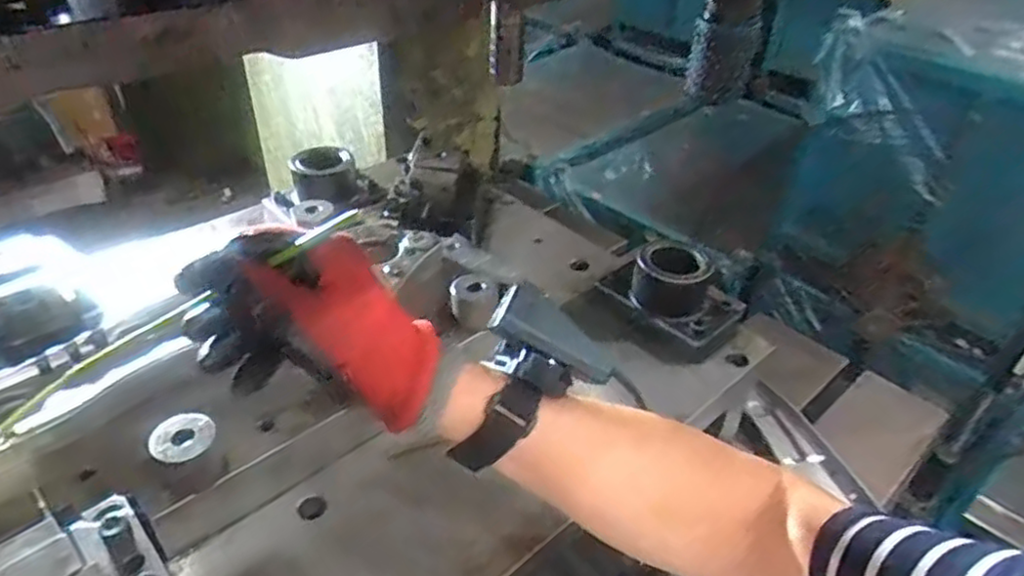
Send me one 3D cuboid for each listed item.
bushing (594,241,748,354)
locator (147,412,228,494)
[{"bbox_3d":[0.153,0.002,0.663,0.131,0.065,0.076,27,43,30],"label":"bushing"},{"bbox_3d":[-0.217,0.113,0.461,0.040,0.042,0.042,1,37,-1],"label":"locator"}]

